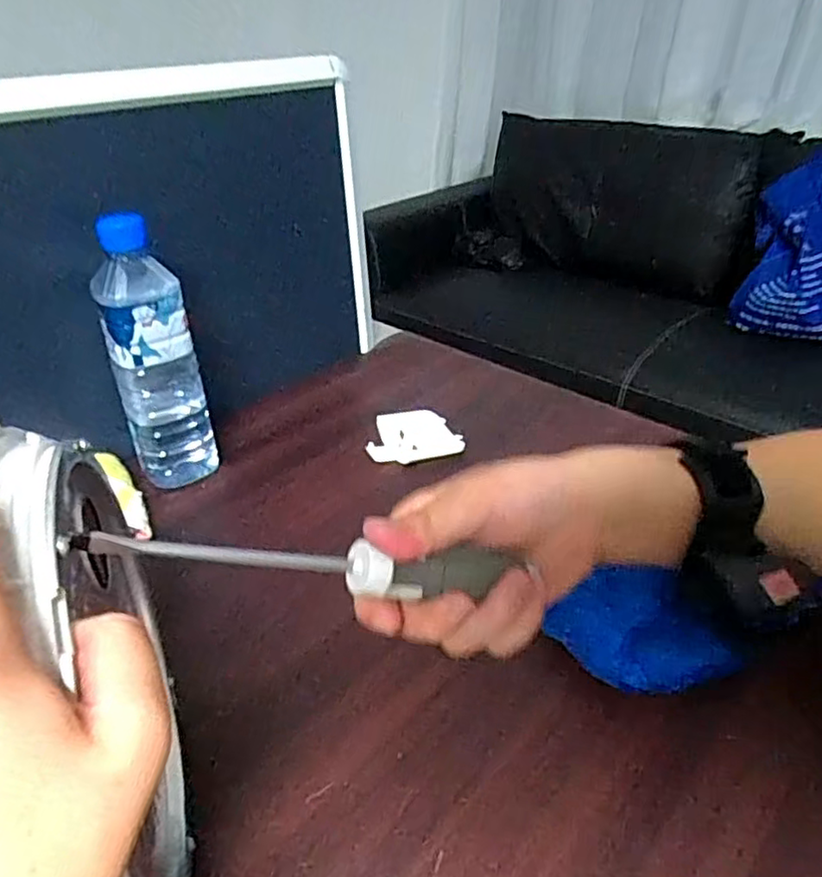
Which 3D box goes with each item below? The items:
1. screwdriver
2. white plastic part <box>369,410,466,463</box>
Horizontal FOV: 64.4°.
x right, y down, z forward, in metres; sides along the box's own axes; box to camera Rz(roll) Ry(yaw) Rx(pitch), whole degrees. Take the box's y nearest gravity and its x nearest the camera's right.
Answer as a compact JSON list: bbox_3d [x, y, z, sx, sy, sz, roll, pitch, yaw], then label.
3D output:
[{"bbox_3d":[-0.034,0.045,0.242,0.160,0.017,0.018,11,27,-27],"label":"screwdriver"},{"bbox_3d":[0.003,-0.002,0.594,0.081,0.016,0.067,-6,34,-6],"label":"white plastic part"}]

